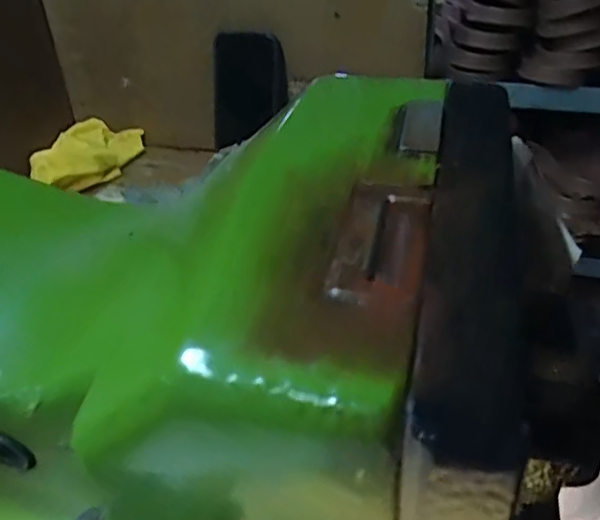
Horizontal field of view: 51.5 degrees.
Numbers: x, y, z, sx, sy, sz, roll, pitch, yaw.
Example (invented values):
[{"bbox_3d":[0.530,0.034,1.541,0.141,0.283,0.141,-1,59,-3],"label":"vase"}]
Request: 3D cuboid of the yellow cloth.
[{"bbox_3d":[-0.271,-0.136,0.807,0.101,0.055,0.152,0,37,5],"label":"yellow cloth"}]

